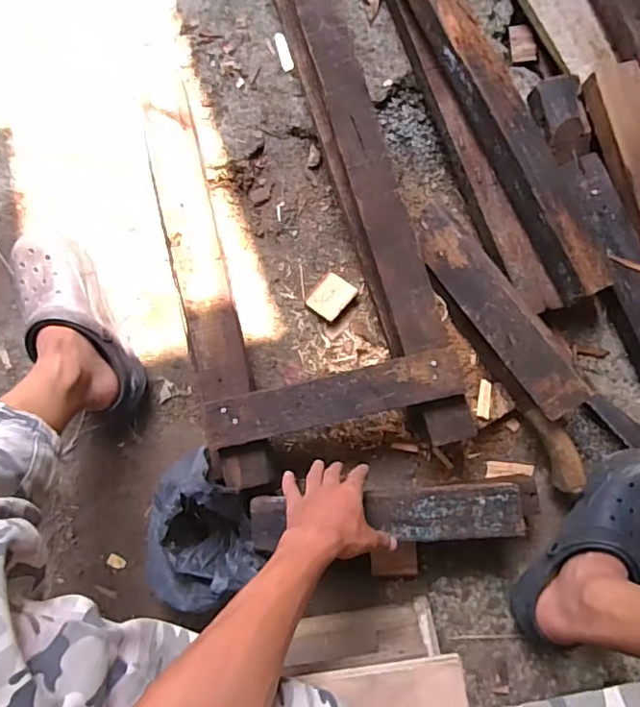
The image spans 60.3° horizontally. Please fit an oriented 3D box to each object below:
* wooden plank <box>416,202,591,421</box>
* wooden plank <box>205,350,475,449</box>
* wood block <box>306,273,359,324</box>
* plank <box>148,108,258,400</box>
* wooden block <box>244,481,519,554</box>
[{"bbox_3d":[0.222,-0.060,0.713,0.073,0.030,0.311,-45,69,28],"label":"wooden plank"},{"bbox_3d":[0.016,0.055,0.668,0.315,0.014,0.059,-13,83,3],"label":"wooden plank"},{"bbox_3d":[0.016,-0.081,0.777,0.052,0.020,0.063,36,88,7],"label":"wood block"},{"bbox_3d":[-0.160,-0.131,0.712,0.064,0.027,0.375,-14,83,3],"label":"plank"},{"bbox_3d":[0.078,0.194,0.658,0.317,0.027,0.061,-3,84,3],"label":"wooden block"}]

